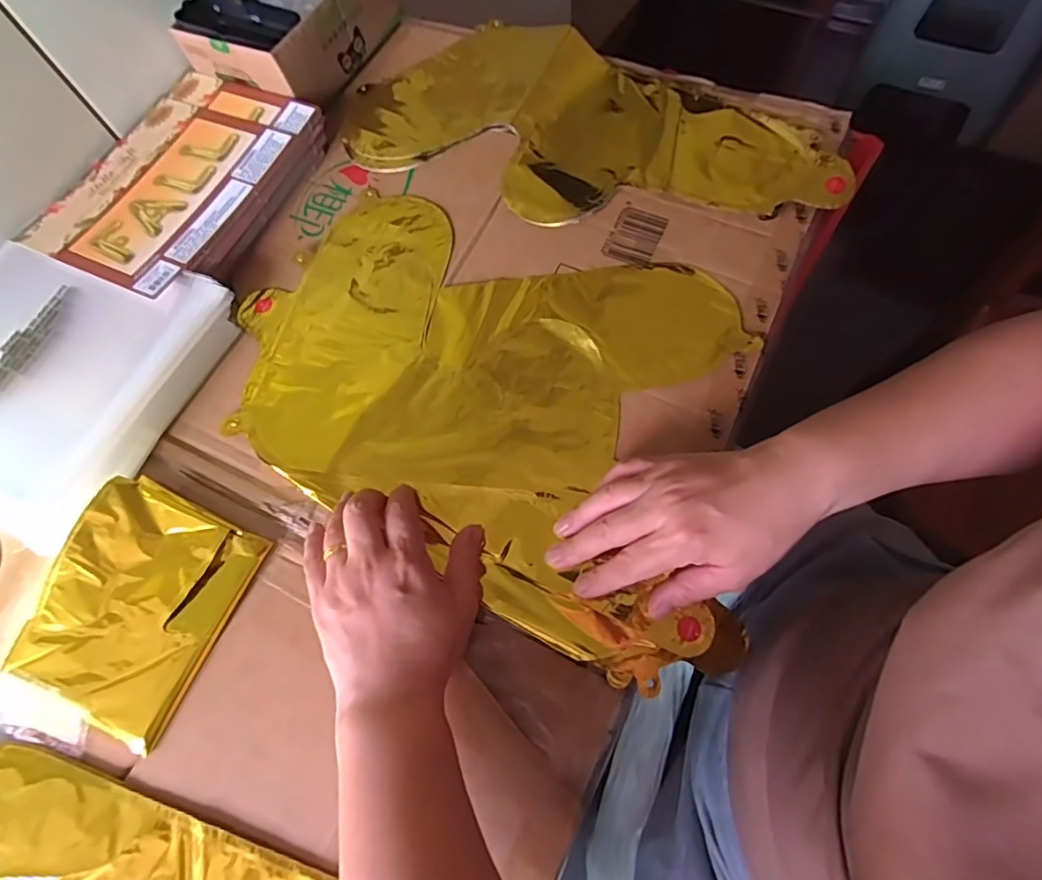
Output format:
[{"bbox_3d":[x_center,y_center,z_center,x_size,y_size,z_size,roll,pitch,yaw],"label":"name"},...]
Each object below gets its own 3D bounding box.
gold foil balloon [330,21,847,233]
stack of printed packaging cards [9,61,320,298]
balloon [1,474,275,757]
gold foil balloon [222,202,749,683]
[{"bbox_3d":[0.054,-0.269,0.475,0.422,0.020,0.196,27,73,12],"label":"gold foil balloon"},{"bbox_3d":[-0.300,-0.228,0.476,0.171,0.028,0.221,22,72,11],"label":"stack of printed packaging cards"},{"bbox_3d":[-0.252,0.104,0.355,0.121,0.015,0.136,21,72,10],"label":"balloon"},{"bbox_3d":[-0.022,-0.034,0.413,0.402,0.013,0.294,19,72,10],"label":"gold foil balloon"}]

